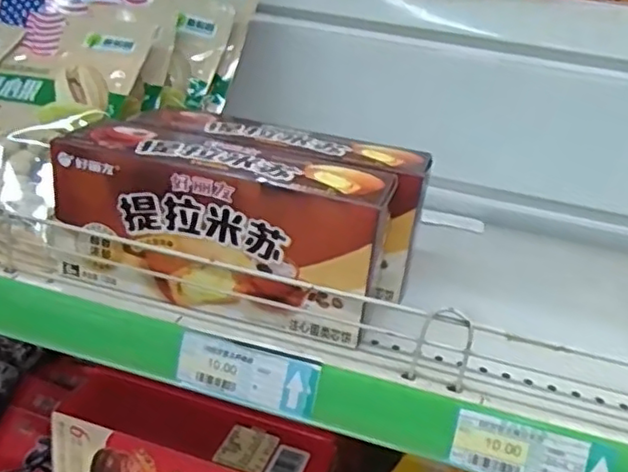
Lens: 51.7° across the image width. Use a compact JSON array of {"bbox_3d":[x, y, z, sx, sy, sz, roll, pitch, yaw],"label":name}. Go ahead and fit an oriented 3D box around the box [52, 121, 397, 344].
[{"bbox_3d":[-0.068,-0.010,0.465,0.238,0.103,0.074,12,24,11],"label":"box"}]

